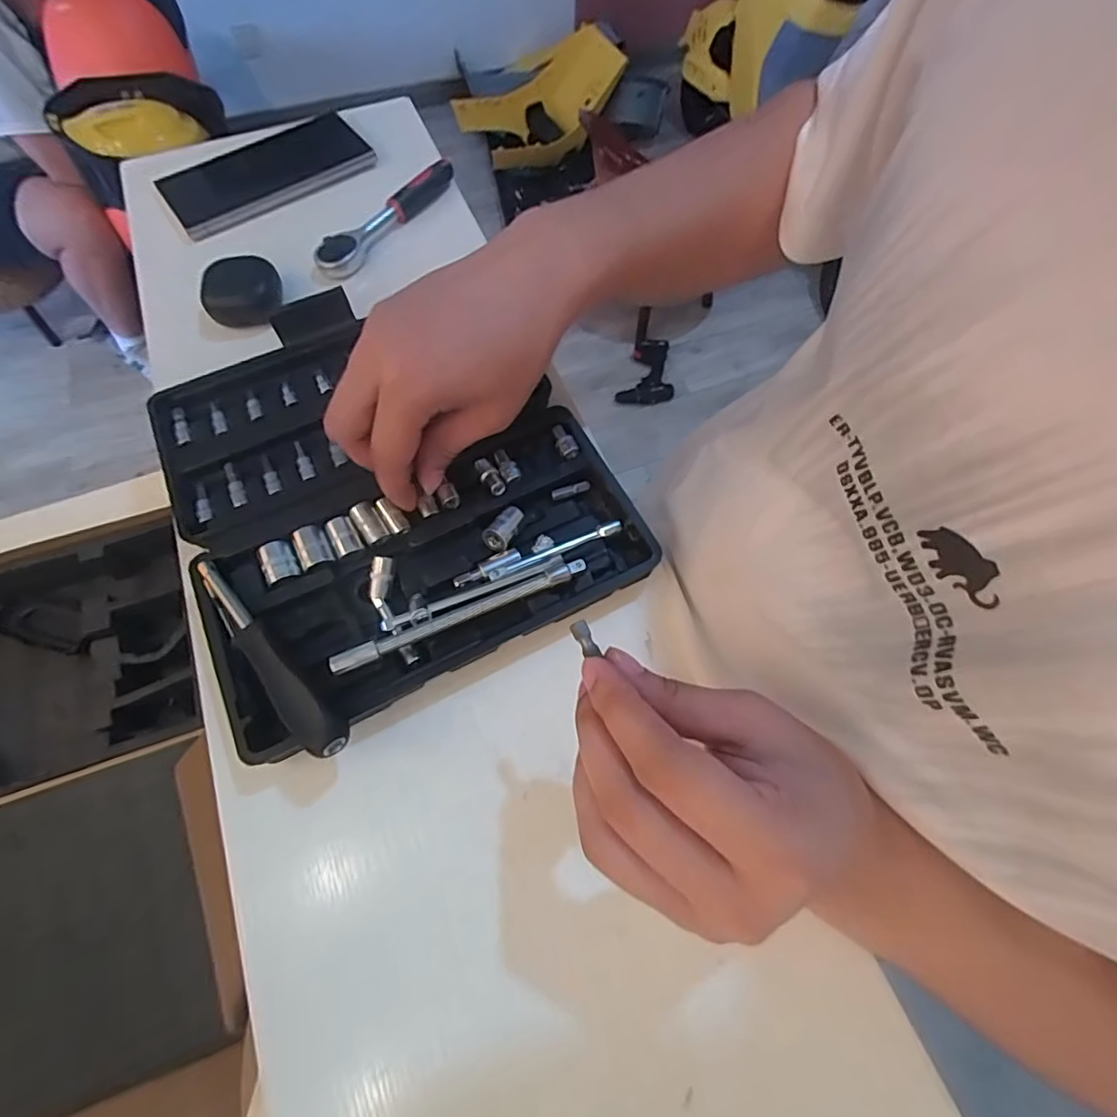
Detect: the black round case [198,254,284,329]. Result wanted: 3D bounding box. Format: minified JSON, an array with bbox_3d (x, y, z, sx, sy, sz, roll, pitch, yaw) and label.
[{"bbox_3d":[-0.218,-0.184,0.385,0.048,0.018,0.045,-10,66,-6],"label":"black round case"}]

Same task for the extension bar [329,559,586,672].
[{"bbox_3d":[-0.048,0.027,0.278,0.131,0.005,0.010,-22,67,-11],"label":"extension bar"}]

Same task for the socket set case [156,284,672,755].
[{"bbox_3d":[-0.102,-0.051,0.319,0.218,0.031,0.251,-27,68,-13],"label":"socket set case"}]

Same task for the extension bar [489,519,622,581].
[{"bbox_3d":[-0.001,-0.006,0.303,0.078,0.009,0.007,-24,68,-12],"label":"extension bar"}]

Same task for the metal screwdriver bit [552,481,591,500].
[{"bbox_3d":[0.008,-0.040,0.326,0.023,0.005,0.004,-15,66,-8],"label":"metal screwdriver bit"}]

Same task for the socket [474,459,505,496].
[{"bbox_3d":[-0.039,-0.046,0.316,0.010,0.007,0.026,-27,68,-13],"label":"socket"}]

